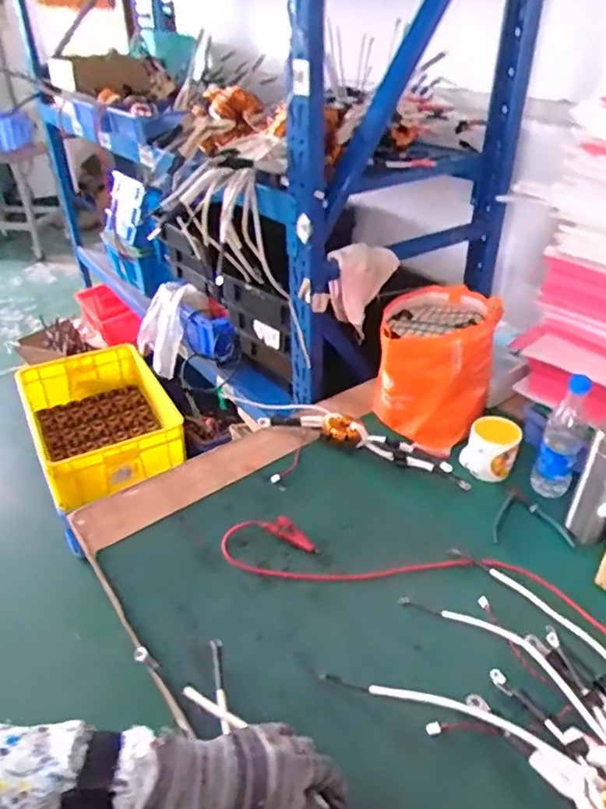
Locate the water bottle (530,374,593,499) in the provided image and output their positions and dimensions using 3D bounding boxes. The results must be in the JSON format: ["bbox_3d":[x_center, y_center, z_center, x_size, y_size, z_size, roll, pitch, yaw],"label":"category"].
[{"bbox_3d":[0.438,0.052,0.954,0.062,0.236,0.068,17,38,24],"label":"water bottle"}]

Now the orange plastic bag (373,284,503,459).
[{"bbox_3d":[0.260,-0.074,1.133,0.219,0.232,0.231,8,35,12],"label":"orange plastic bag"}]

